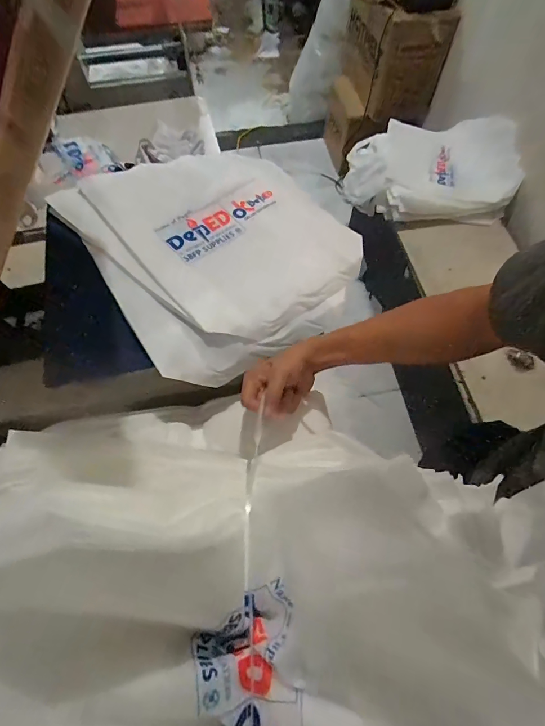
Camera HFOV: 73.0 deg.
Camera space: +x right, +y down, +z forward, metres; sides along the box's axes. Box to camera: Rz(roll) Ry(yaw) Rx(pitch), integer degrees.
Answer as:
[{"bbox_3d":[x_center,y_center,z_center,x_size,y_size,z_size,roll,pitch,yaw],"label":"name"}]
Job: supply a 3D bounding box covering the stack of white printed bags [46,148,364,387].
[{"bbox_3d":[-0.102,-0.199,0.618,0.439,0.061,0.466,-37,69,-15],"label":"stack of white printed bags"}]

